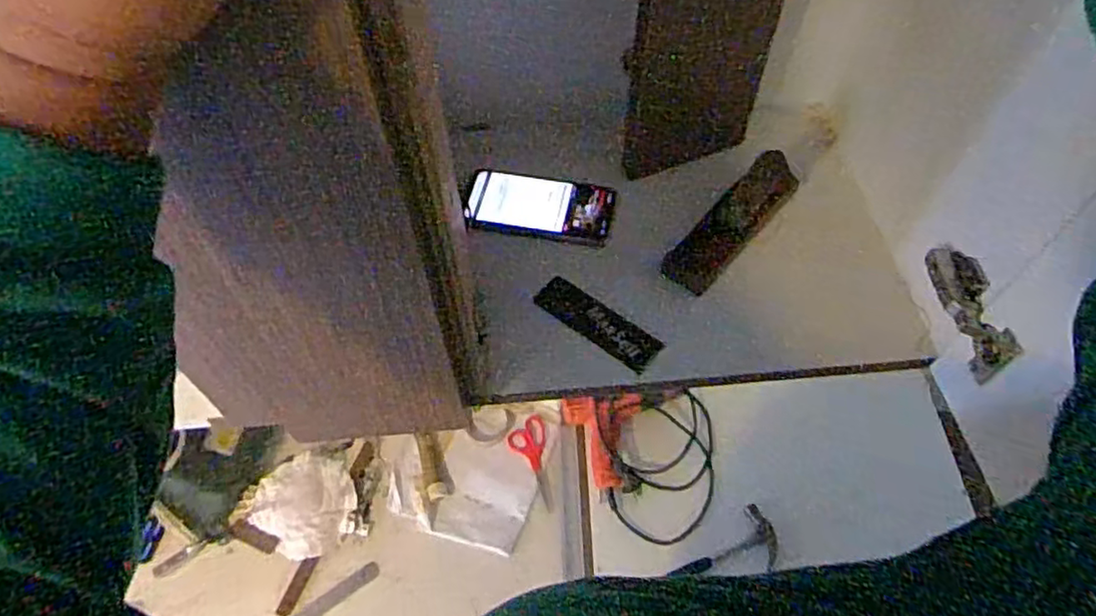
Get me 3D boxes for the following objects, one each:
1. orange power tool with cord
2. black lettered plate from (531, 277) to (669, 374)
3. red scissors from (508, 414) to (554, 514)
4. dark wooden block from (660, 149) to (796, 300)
[{"bbox_3d":[0.167,0.252,1.173,0.260,0.055,0.299,-5,57,-3],"label":"orange power tool with cord"},{"bbox_3d":[0.049,0.014,0.663,0.132,0.020,0.035,34,63,21],"label":"black lettered plate"},{"bbox_3d":[-0.033,0.282,1.217,0.068,0.018,0.173,-5,57,-2],"label":"red scissors"},{"bbox_3d":[0.192,-0.086,0.706,0.026,0.166,0.049,5,41,-51],"label":"dark wooden block"}]

